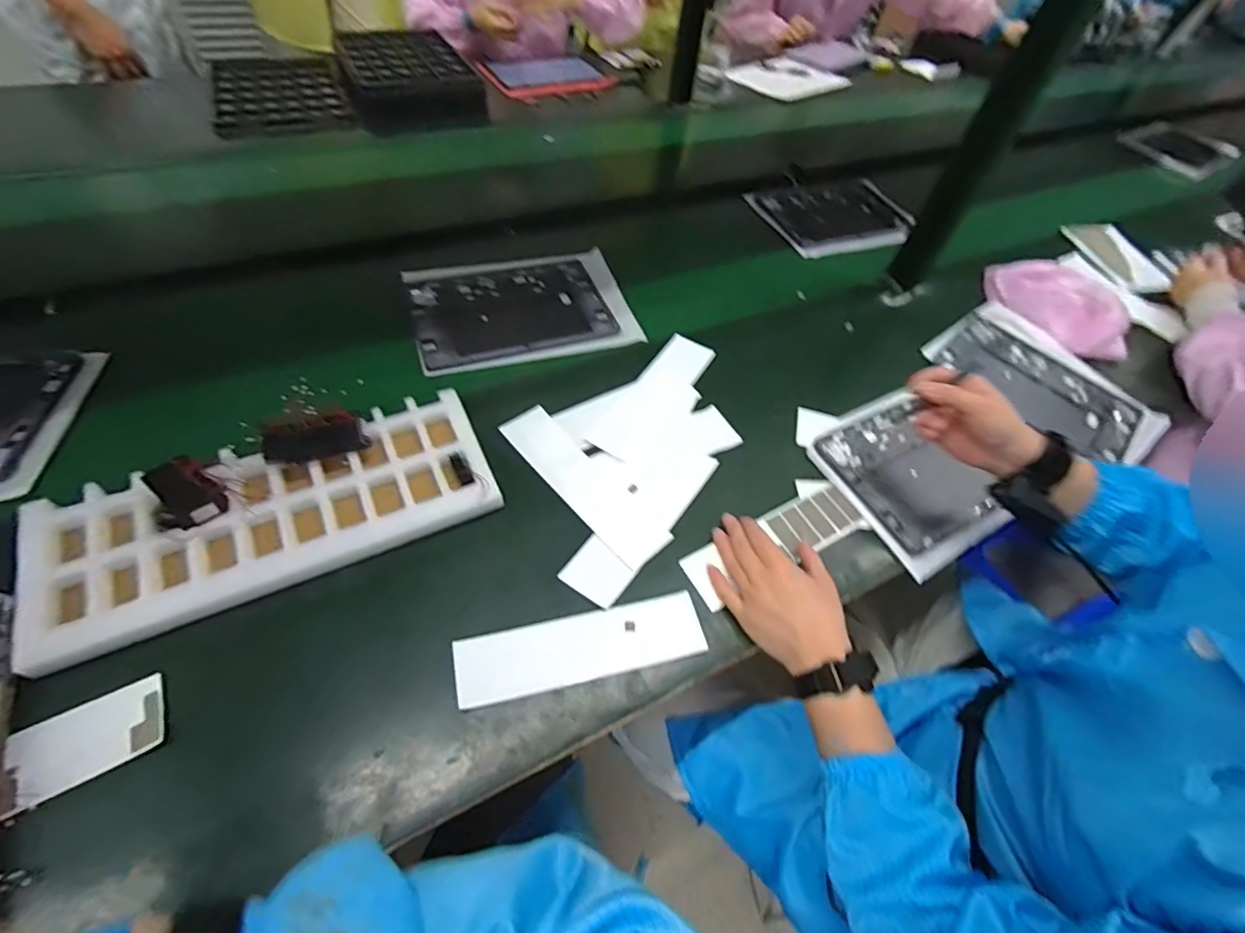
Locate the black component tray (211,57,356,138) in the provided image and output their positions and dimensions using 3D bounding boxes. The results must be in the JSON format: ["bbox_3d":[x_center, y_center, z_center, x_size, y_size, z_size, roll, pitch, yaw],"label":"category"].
[{"bbox_3d":[-0.671,-0.747,1.065,0.225,0.031,0.382,-16,58,-18],"label":"black component tray"}]

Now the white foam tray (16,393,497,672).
[{"bbox_3d":[-0.316,0.040,0.506,0.374,0.037,0.159,-21,60,-21],"label":"white foam tray"}]

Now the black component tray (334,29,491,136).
[{"bbox_3d":[-0.443,-0.799,1.107,0.248,0.079,0.330,-19,59,-20],"label":"black component tray"}]

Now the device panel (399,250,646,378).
[{"bbox_3d":[-0.137,-0.220,0.740,0.281,0.016,0.203,-13,58,-17],"label":"device panel"}]

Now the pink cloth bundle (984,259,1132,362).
[{"bbox_3d":[0.680,-0.257,0.839,0.148,0.056,0.224,-30,64,-26],"label":"pink cloth bundle"}]

